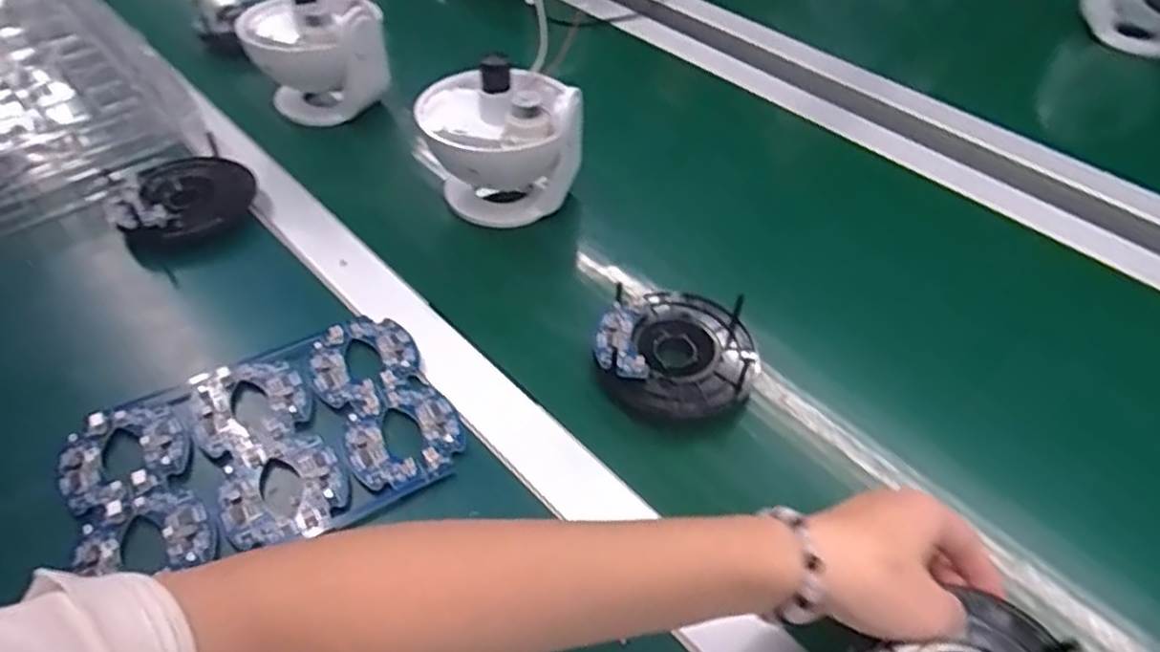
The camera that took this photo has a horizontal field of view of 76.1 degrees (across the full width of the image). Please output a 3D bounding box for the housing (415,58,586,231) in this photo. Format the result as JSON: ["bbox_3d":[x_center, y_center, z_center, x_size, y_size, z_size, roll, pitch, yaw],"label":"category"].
[{"bbox_3d":[-0.064,-0.148,0.567,0.107,0.113,0.104,-13,45,-14],"label":"housing"}]

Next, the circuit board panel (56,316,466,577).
[{"bbox_3d":[-0.176,0.066,0.418,0.196,0.013,0.132,-20,47,-20],"label":"circuit board panel"}]

